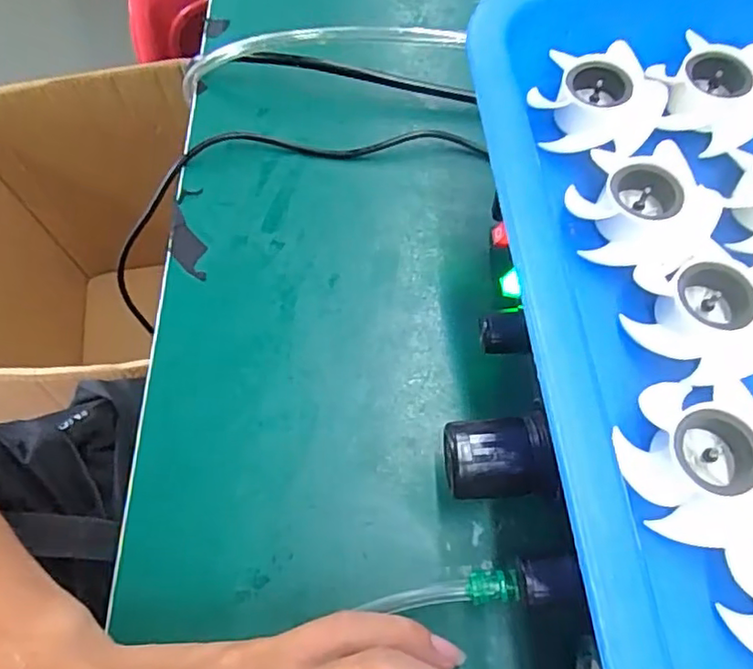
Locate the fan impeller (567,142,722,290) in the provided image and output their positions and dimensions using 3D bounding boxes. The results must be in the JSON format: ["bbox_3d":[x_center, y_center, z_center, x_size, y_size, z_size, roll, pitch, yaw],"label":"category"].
[{"bbox_3d":[0.084,-0.041,0.199,0.040,0.017,0.044,-21,67,-8],"label":"fan impeller"}]

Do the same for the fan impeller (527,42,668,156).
[{"bbox_3d":[0.076,-0.081,0.216,0.037,0.017,0.040,0,66,1],"label":"fan impeller"}]

